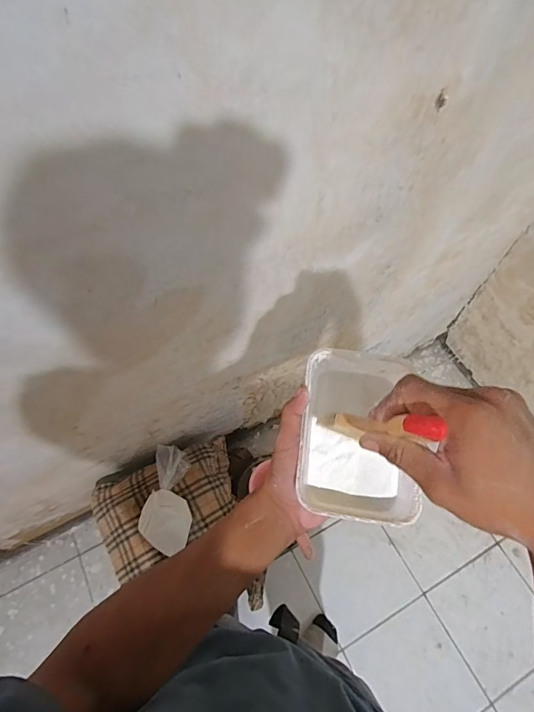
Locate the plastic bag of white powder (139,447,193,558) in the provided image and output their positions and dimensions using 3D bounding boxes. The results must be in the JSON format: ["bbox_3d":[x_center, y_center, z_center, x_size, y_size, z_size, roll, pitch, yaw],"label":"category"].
[{"bbox_3d":[-0.231,0.321,0.952,0.103,0.049,0.218,6,62,2],"label":"plastic bag of white powder"}]

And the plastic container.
[{"bbox_3d":[0.094,0.080,0.426,0.113,0.047,0.172,6,62,2],"label":"plastic container"}]

